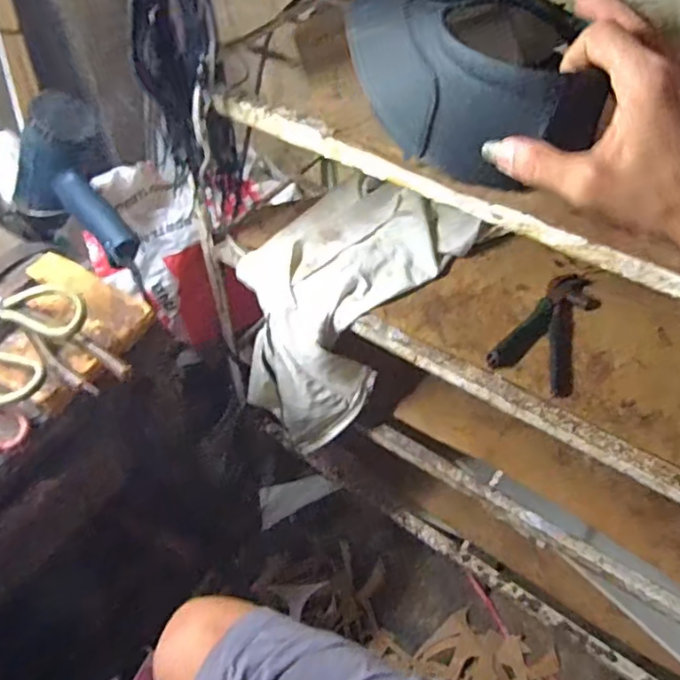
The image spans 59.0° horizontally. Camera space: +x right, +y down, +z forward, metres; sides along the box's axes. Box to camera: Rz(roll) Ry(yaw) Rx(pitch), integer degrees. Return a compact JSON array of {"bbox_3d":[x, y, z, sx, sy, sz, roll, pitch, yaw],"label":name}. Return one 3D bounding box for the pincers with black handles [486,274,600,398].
[{"bbox_3d":[0.236,-0.019,0.667,0.084,0.020,0.168,24,53,18],"label":"pincers with black handles"}]

